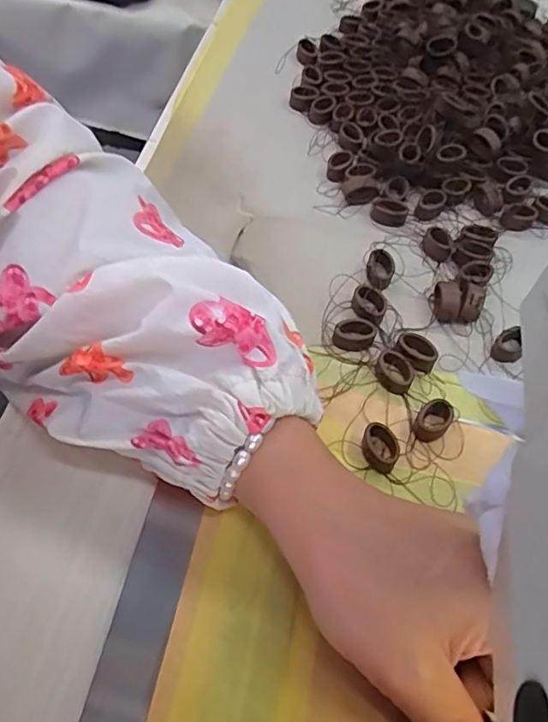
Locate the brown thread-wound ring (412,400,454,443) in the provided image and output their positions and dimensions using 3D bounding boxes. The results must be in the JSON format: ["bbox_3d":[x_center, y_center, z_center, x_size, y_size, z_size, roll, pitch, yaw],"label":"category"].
[{"bbox_3d":[0.074,0.027,0.266,0.014,0.010,0.020,39,61,19],"label":"brown thread-wound ring"}]

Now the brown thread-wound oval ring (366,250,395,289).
[{"bbox_3d":[0.058,-0.050,0.313,0.015,0.008,0.023,16,56,5],"label":"brown thread-wound oval ring"}]

